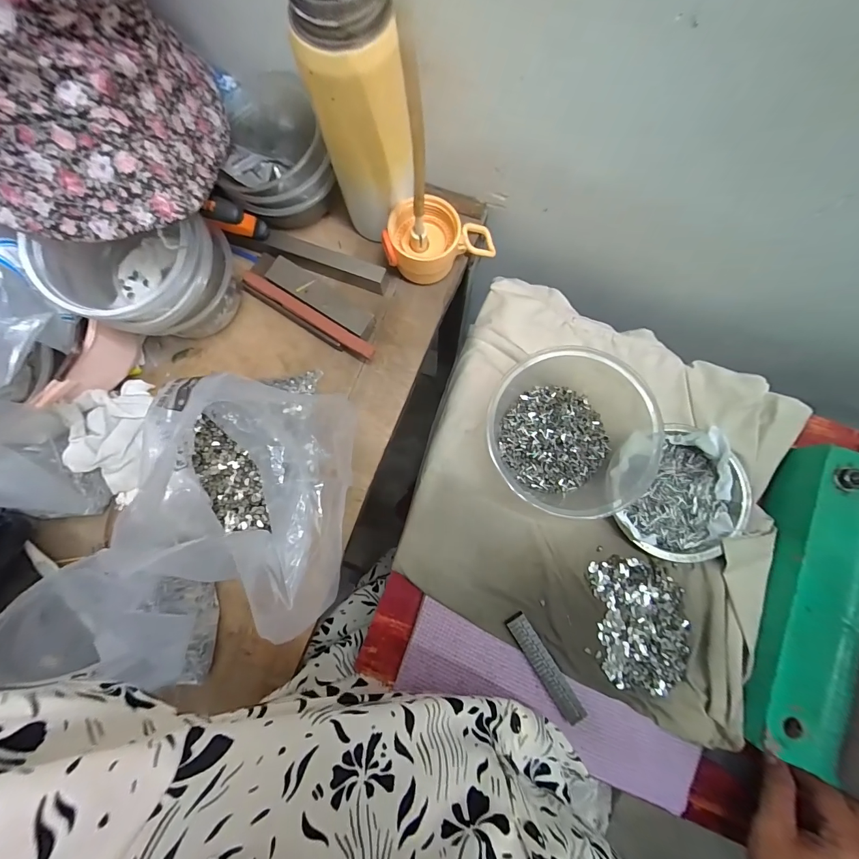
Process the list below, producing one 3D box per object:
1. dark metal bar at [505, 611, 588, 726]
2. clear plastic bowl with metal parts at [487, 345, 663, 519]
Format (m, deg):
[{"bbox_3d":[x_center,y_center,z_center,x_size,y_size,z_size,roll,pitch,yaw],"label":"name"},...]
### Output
[{"bbox_3d":[0.105,0.216,0.340,0.019,0.010,0.101,-33,82,-4],"label":"dark metal bar"},{"bbox_3d":[0.130,0.003,0.340,0.144,0.070,0.138,0,81,1],"label":"clear plastic bowl with metal parts"}]

